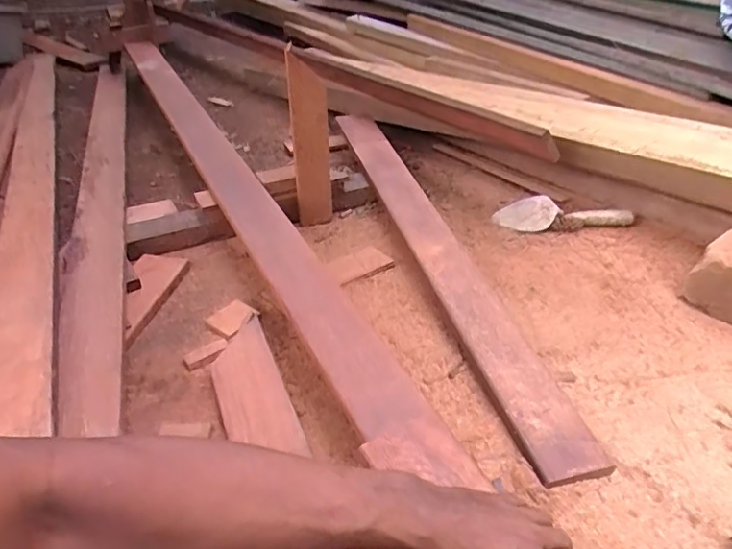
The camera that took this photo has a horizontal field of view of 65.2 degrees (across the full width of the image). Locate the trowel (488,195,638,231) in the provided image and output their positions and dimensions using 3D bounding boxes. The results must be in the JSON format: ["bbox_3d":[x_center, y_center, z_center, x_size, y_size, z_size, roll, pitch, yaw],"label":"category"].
[{"bbox_3d":[0.387,-0.117,1.125,0.265,0.045,0.079,5,37,8],"label":"trowel"}]

